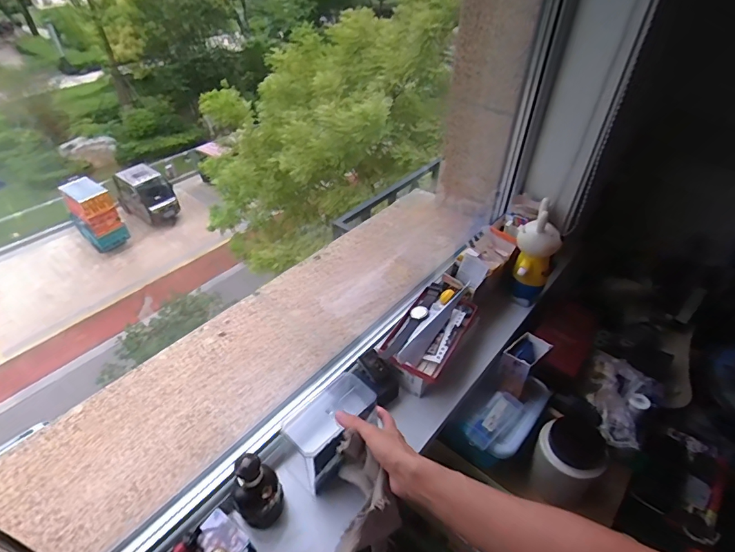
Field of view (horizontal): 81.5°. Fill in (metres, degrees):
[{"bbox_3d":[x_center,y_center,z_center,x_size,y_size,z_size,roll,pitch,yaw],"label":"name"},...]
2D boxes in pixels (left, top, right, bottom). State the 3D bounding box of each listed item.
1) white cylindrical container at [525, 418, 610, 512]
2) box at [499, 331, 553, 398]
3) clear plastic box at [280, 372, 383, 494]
[{"bbox_3d":[0.352,0.322,0.748,0.105,0.124,0.104,1,42,-1],"label":"white cylindrical container"},{"bbox_3d":[0.281,0.166,0.780,0.058,0.106,0.073,33,50,30],"label":"box"},{"bbox_3d":[-0.046,0.218,0.605,0.129,0.093,0.075,-32,46,-30],"label":"clear plastic box"}]

